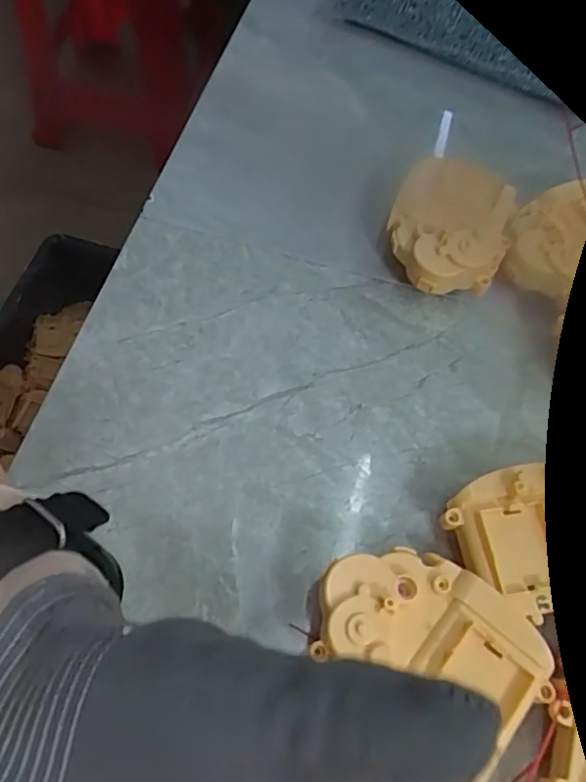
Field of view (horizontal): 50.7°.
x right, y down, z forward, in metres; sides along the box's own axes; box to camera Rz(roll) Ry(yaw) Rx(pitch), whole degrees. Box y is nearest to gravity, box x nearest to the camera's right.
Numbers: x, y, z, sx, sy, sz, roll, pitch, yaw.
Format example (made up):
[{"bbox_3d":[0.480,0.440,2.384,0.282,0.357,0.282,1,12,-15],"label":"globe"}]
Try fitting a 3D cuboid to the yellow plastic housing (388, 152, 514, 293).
[{"bbox_3d":[0.099,-0.103,0.398,0.074,0.040,0.101,20,61,5],"label":"yellow plastic housing"}]

